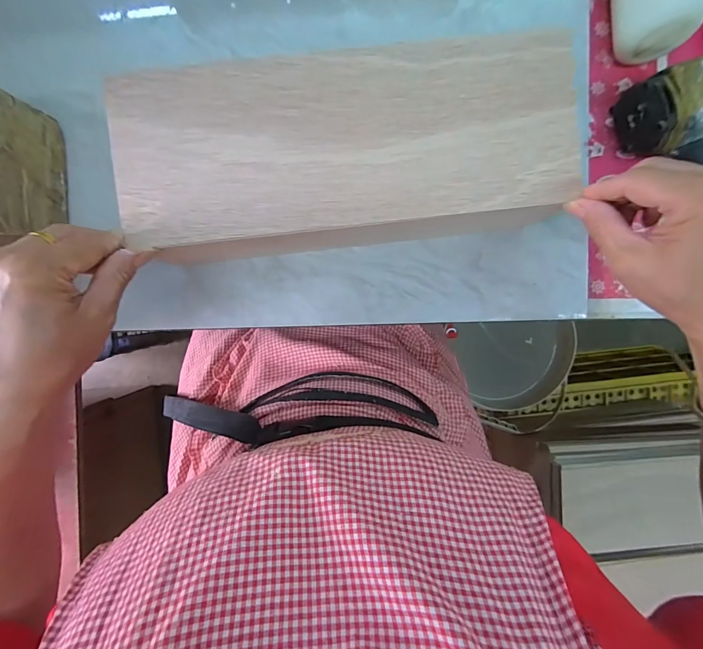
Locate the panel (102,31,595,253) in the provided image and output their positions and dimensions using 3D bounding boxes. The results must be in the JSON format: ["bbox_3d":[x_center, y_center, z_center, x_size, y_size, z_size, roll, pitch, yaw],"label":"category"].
[{"bbox_3d":[-0.003,-0.132,0.263,0.331,0.010,0.121,-6,91,0],"label":"panel"}]

